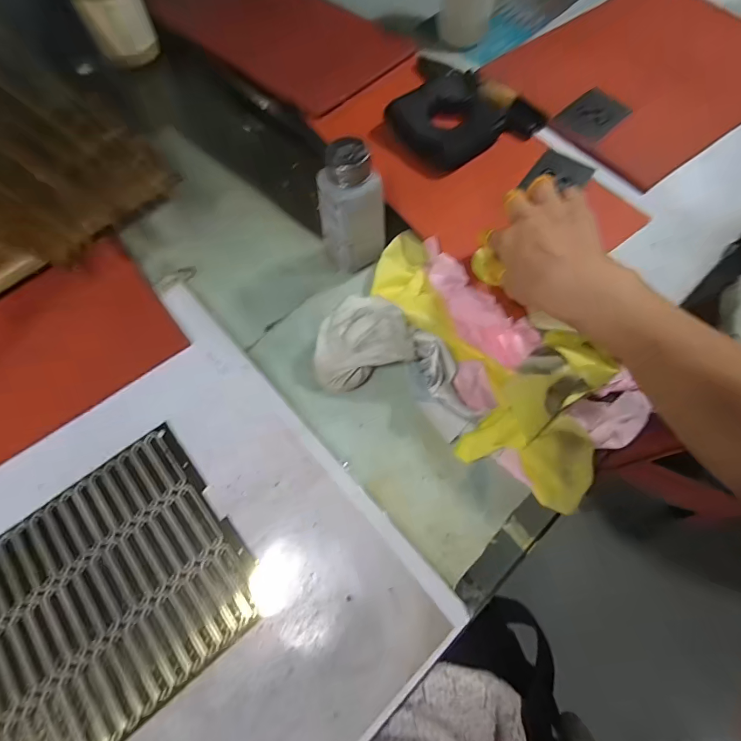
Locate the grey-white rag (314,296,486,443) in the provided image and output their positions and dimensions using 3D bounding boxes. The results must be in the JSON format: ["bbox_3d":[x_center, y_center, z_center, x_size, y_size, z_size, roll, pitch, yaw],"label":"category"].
[{"bbox_3d":[0.029,-0.009,0.365,0.160,0.059,0.089,23,69,10],"label":"grey-white rag"}]

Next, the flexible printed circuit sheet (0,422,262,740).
[{"bbox_3d":[-0.246,0.204,0.306,0.289,0.005,0.192,-38,72,-15],"label":"flexible printed circuit sheet"}]

